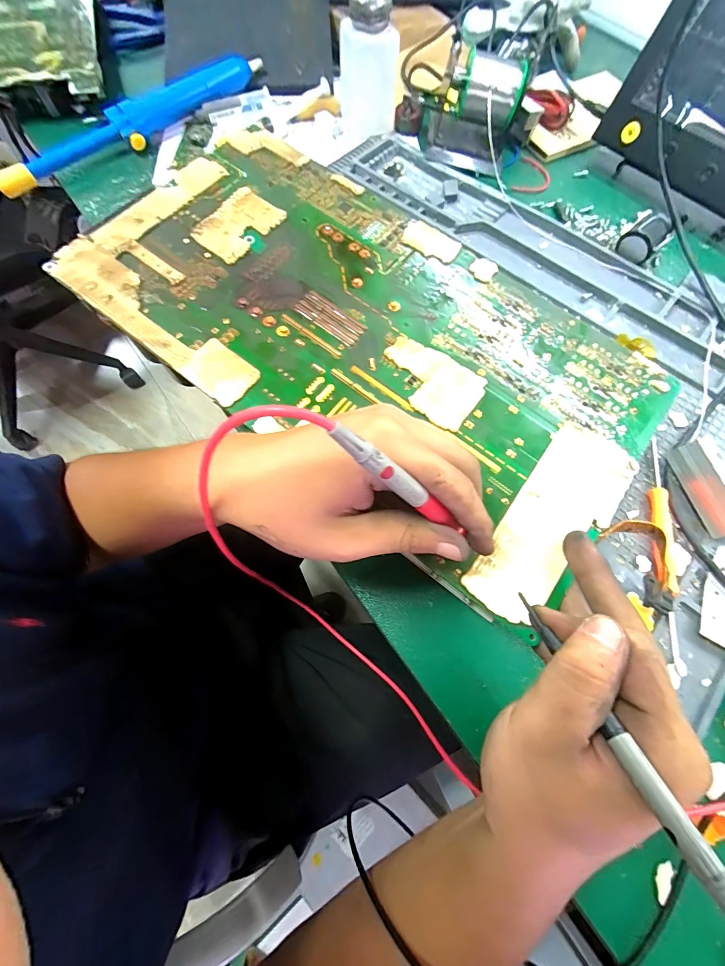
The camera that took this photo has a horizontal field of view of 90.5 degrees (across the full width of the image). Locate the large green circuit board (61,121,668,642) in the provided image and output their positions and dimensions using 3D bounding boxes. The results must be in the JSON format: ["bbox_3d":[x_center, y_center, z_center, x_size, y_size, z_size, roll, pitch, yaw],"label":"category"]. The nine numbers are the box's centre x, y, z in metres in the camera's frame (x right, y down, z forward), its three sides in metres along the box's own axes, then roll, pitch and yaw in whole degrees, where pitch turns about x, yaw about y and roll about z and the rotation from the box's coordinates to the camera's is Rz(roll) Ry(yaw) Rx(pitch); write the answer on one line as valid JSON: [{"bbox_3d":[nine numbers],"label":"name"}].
[{"bbox_3d":[0.004,-0.109,0.244,0.375,0.013,0.212,36,73,10],"label":"large green circuit board"}]

